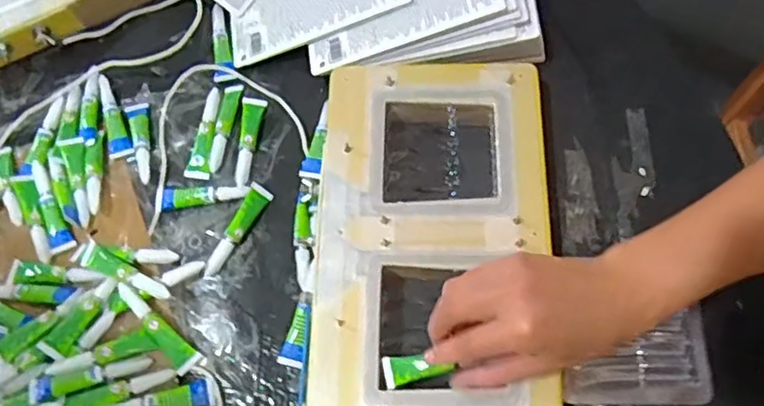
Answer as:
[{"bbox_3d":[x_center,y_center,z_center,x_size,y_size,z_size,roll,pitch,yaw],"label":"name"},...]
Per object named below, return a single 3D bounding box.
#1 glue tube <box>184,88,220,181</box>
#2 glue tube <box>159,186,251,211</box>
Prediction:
[{"bbox_3d":[-0.153,-0.061,0.542,0.021,0.009,0.083,5,70,7],"label":"glue tube"},{"bbox_3d":[-0.147,-0.005,0.518,0.074,0.011,0.019,-1,69,4],"label":"glue tube"}]

